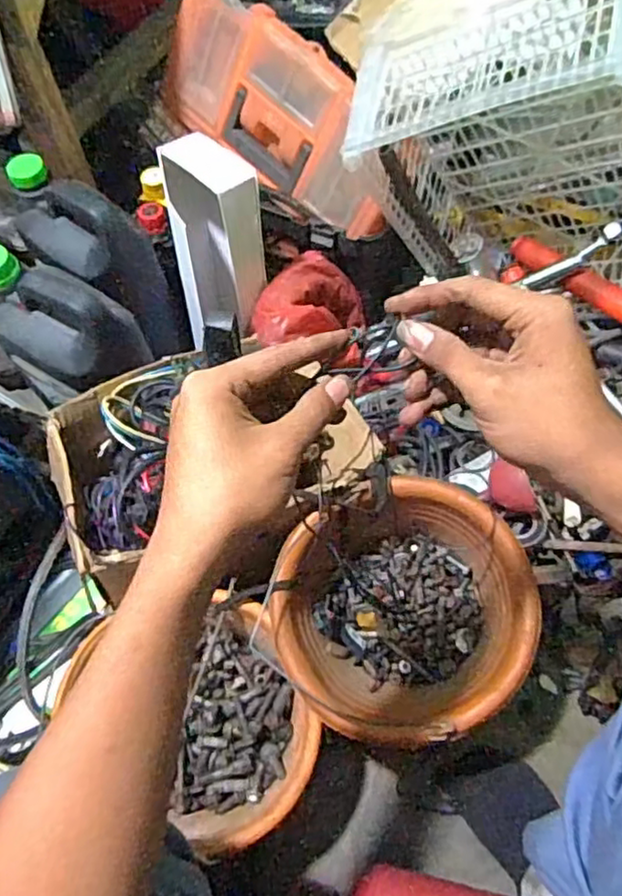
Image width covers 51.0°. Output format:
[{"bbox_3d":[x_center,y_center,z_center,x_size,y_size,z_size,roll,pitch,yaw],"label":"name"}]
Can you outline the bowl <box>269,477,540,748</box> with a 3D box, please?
[{"bbox_3d":[0.095,0.181,0.690,0.245,0.160,0.234,-1,61,2],"label":"bowl"}]

